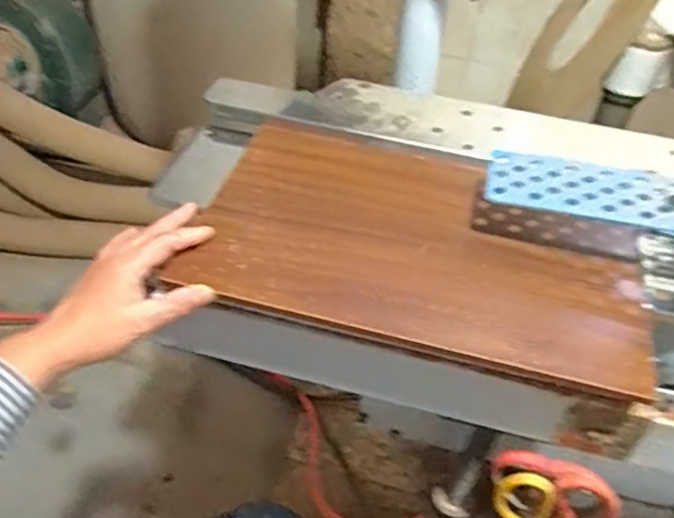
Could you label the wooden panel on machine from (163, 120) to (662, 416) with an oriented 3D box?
[{"bbox_3d":[0.076,-0.014,0.548,0.382,0.021,0.222,13,46,8],"label":"wooden panel on machine"}]

